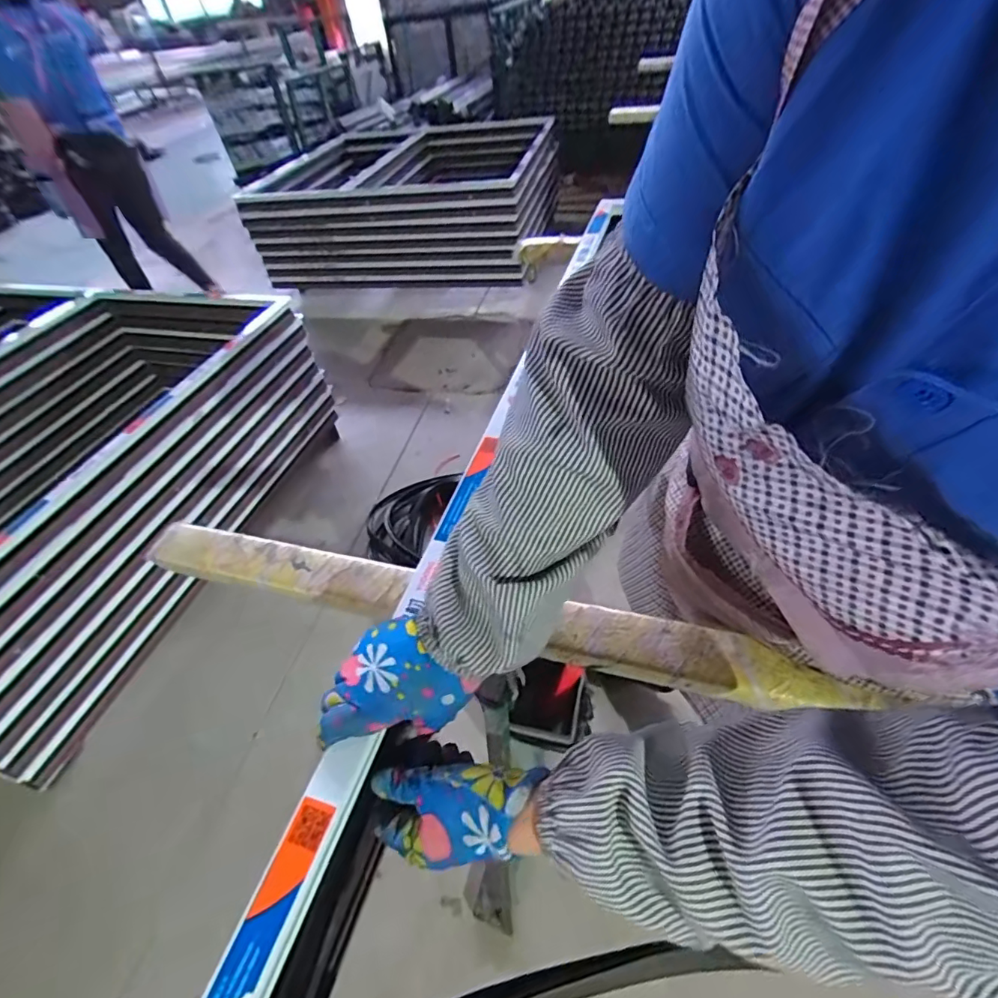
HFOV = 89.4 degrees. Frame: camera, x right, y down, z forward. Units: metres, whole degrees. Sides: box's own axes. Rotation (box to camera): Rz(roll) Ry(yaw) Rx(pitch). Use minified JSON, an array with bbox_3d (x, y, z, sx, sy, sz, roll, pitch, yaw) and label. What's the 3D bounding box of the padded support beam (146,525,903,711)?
[{"bbox_3d":[-0.055,0.112,0.528,0.739,0.027,0.058,9,49,15],"label":"padded support beam"}]

